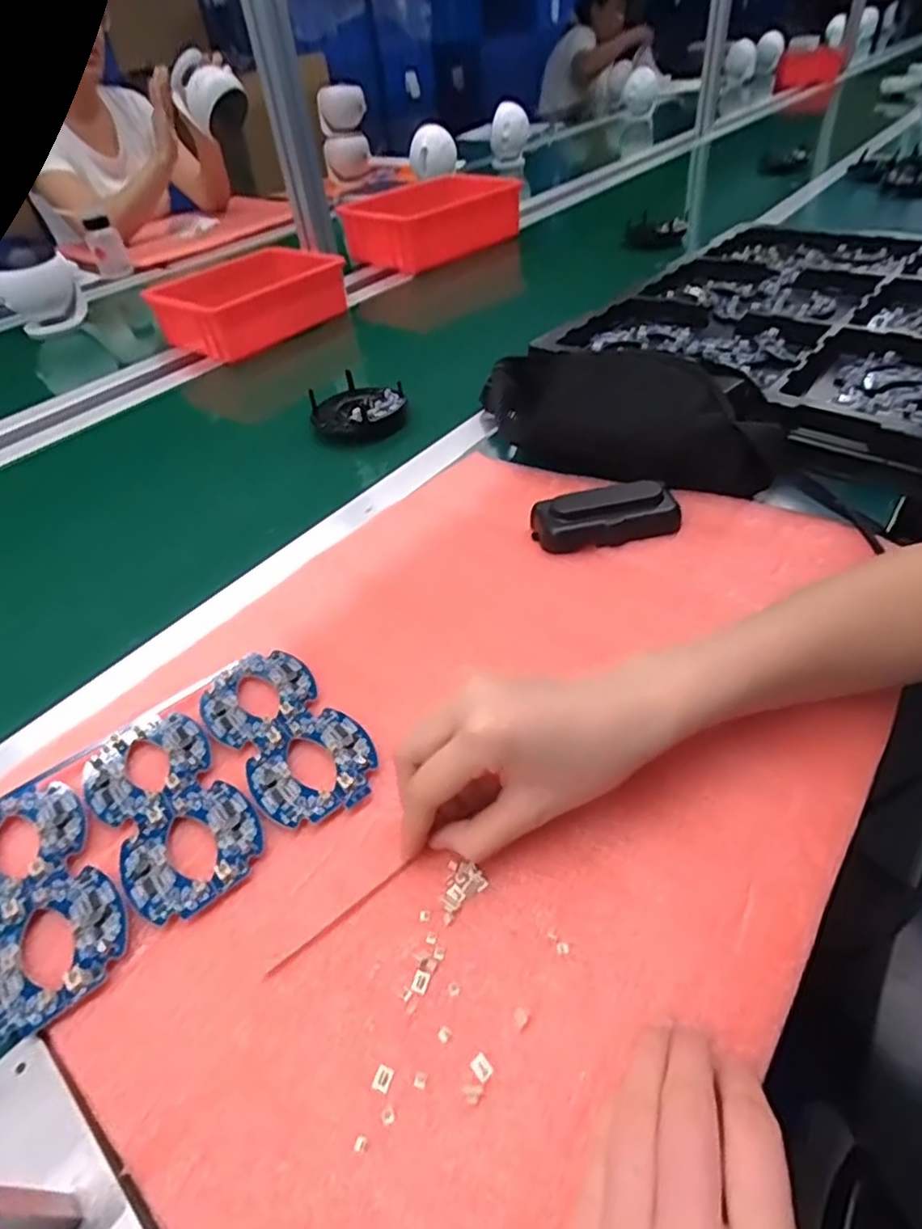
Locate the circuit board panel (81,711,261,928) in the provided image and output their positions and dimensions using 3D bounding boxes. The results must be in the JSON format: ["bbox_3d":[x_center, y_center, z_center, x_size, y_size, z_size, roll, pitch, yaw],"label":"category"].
[{"bbox_3d":[-0.158,0.101,0.333,0.066,0.004,0.127,-34,49,-25],"label":"circuit board panel"}]

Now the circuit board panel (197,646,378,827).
[{"bbox_3d":[-0.104,0.067,0.361,0.065,0.004,0.132,-34,49,-26],"label":"circuit board panel"}]

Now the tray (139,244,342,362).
[{"bbox_3d":[-0.295,-0.454,0.883,0.153,0.065,0.241,26,52,30],"label":"tray"}]

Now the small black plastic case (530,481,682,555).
[{"bbox_3d":[0.109,-0.074,0.464,0.106,0.028,0.040,-7,43,0],"label":"small black plastic case"}]

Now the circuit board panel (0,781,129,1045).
[{"bbox_3d":[-0.214,0.136,0.306,0.066,0.004,0.131,-33,49,-25],"label":"circuit board panel"}]

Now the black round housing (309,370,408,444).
[{"bbox_3d":[-0.109,-0.220,0.663,0.097,0.036,0.096,-4,43,4],"label":"black round housing"}]

